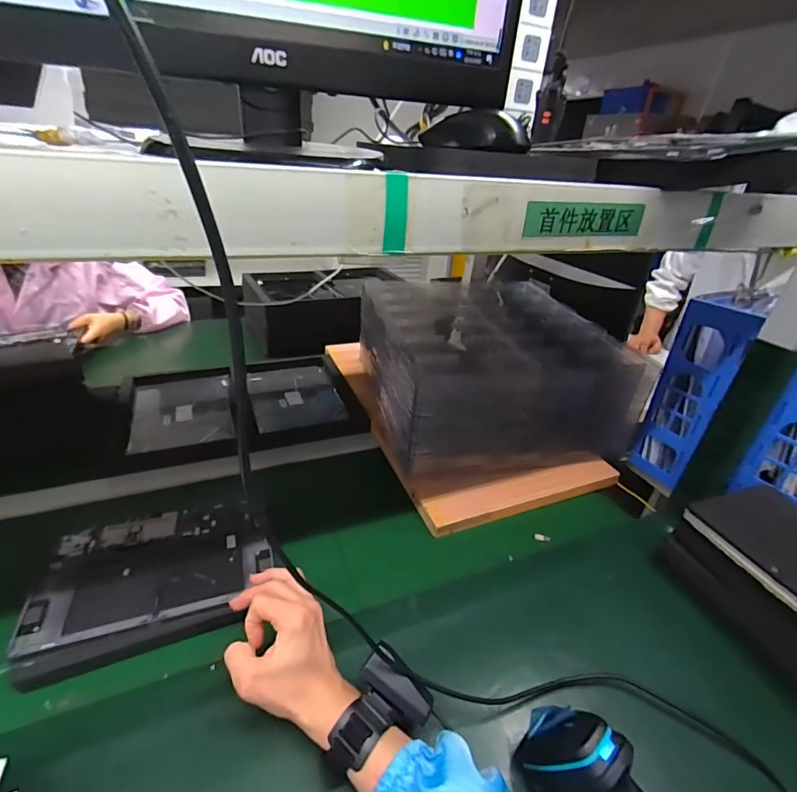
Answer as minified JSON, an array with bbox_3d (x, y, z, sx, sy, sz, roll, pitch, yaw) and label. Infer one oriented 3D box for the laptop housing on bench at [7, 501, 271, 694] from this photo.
[{"bbox_3d":[-0.285,0.208,0.507,0.242,0.015,0.184,-8,33,-21],"label":"laptop housing on bench"}]

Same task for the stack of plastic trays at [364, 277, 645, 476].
[{"bbox_3d":[0.153,-0.085,0.882,0.416,0.194,0.515,-4,31,-15],"label":"stack of plastic trays"}]

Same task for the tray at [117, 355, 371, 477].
[{"bbox_3d":[-0.308,0.010,0.850,0.414,0.035,0.326,-9,33,-23],"label":"tray"}]

